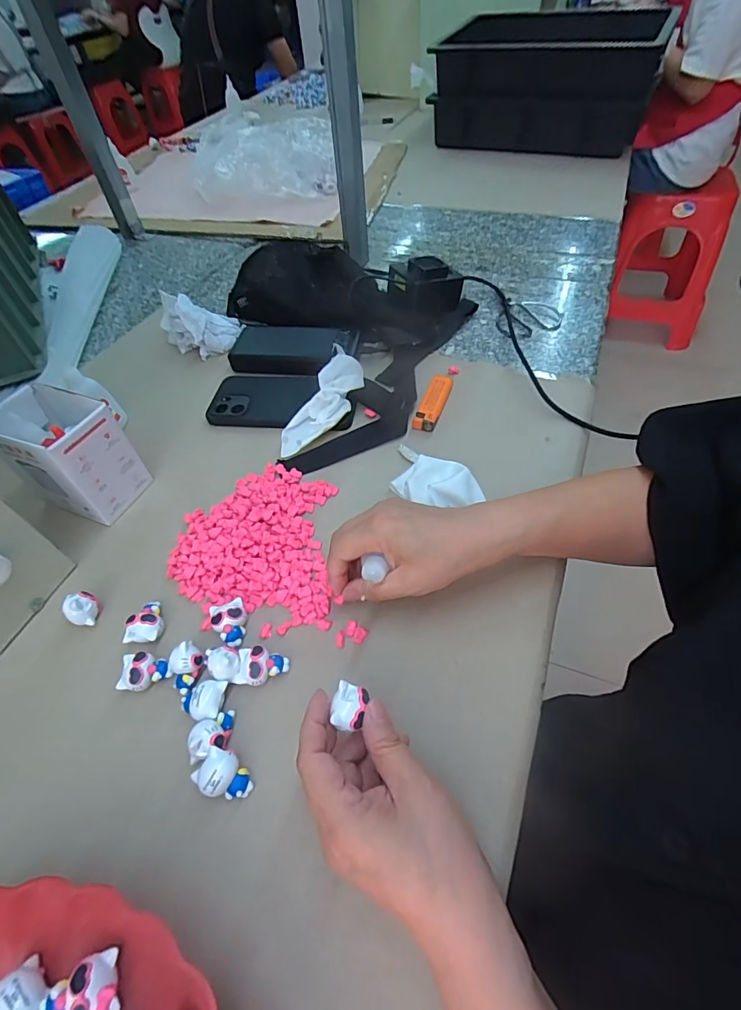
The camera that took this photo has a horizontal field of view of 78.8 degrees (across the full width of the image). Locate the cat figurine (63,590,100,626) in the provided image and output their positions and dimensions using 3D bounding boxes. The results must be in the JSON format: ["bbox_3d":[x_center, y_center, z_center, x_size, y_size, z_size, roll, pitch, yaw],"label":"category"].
[{"bbox_3d":[-0.225,0.080,0.350,0.019,0.020,0.022,-17,52,-10],"label":"cat figurine"}]

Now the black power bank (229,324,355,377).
[{"bbox_3d":[-0.097,-0.190,0.557,0.154,0.023,0.079,8,52,10],"label":"black power bank"}]

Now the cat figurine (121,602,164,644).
[{"bbox_3d":[-0.172,0.091,0.349,0.025,0.022,0.032,-6,51,-1],"label":"cat figurine"}]

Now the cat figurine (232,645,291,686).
[{"bbox_3d":[-0.077,0.115,0.319,0.036,0.019,0.025,4,52,7],"label":"cat figurine"}]

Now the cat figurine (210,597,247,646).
[{"bbox_3d":[-0.106,0.089,0.341,0.025,0.018,0.032,-21,53,-13],"label":"cat figurine"}]

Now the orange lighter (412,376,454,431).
[{"bbox_3d":[0.070,-0.112,0.487,0.025,0.013,0.085,16,54,16],"label":"orange lighter"}]

